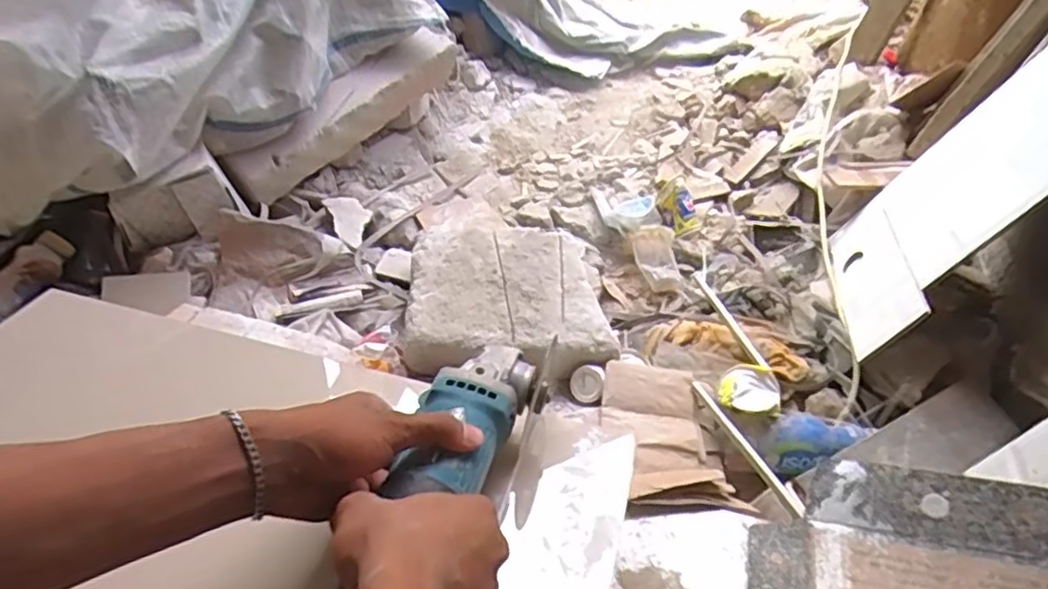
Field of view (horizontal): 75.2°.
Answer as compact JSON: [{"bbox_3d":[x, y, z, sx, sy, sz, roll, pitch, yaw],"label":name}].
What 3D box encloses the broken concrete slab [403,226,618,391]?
[{"bbox_3d":[-0.017,0.001,0.845,0.252,0.055,0.223,5,54,-1],"label":"broken concrete slab"}]

